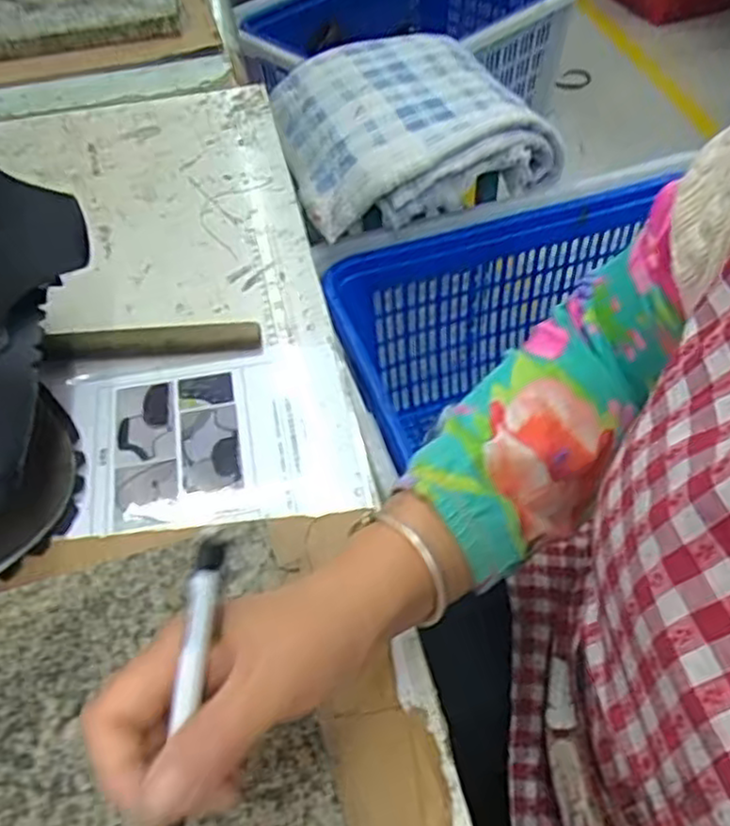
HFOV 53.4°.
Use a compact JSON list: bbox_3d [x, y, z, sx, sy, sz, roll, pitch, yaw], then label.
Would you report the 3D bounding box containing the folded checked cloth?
[{"bbox_3d":[0.054,-0.502,1.260,0.431,0.115,0.416,-20,52,-10],"label":"folded checked cloth"}]

